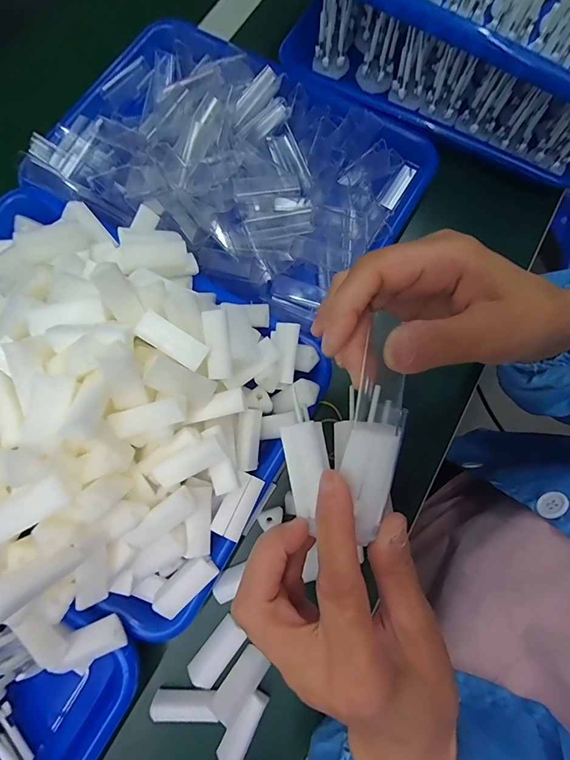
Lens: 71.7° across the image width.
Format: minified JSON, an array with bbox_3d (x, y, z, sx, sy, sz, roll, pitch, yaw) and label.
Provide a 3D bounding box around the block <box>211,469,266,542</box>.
[{"bbox_3d":[-0.033,0.089,0.281,0.021,0.010,0.044,24,75,6],"label":"block"}]

